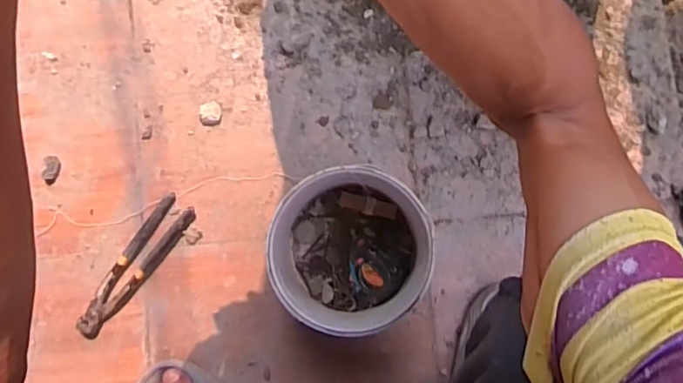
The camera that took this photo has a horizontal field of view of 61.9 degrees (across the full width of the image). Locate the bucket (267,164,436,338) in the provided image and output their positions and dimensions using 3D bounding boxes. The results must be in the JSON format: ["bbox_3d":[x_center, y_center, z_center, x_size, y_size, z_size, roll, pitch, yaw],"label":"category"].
[{"bbox_3d":[0.013,0.075,0.718,0.178,0.201,0.183,0,83,1],"label":"bucket"}]

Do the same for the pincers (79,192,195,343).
[{"bbox_3d":[-0.290,0.103,0.791,0.053,0.022,0.217,36,85,5],"label":"pincers"}]

